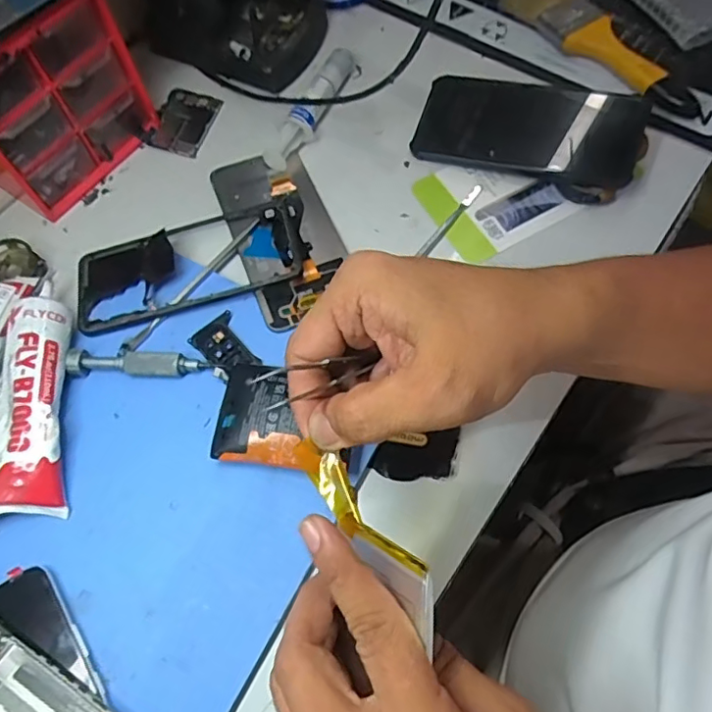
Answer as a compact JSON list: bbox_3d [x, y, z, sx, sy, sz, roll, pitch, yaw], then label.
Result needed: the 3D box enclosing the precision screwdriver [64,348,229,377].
[{"bbox_3d":[-0.138,0.004,0.371,0.101,0.015,0.019,-1,67,2],"label":"precision screwdriver"}]

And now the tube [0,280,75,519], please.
[{"bbox_3d":[-0.204,0.025,0.354,0.046,0.033,0.147,-6,67,1],"label":"tube"}]

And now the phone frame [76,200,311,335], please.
[{"bbox_3d":[-0.117,-0.066,0.404,0.163,0.013,0.081,-14,60,0],"label":"phone frame"}]

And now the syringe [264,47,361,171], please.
[{"bbox_3d":[-0.033,-0.206,0.459,0.025,0.022,0.132,23,70,12],"label":"syringe"}]

